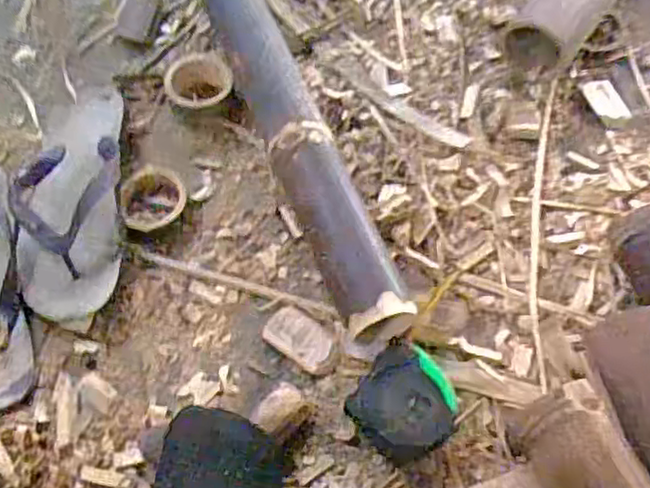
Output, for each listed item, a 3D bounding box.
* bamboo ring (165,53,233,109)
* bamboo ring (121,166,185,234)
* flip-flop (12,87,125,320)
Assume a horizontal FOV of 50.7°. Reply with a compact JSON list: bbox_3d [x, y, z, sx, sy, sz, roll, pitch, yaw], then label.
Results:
[{"bbox_3d":[-0.132,-0.171,0.709,0.064,0.017,0.073,-20,64,-14],"label":"bamboo ring"},{"bbox_3d":[-0.160,-0.042,0.638,0.058,0.019,0.066,-15,62,-11],"label":"bamboo ring"},{"bbox_3d":[-0.234,-0.048,0.635,0.085,0.037,0.238,-6,61,-6],"label":"flip-flop"}]

